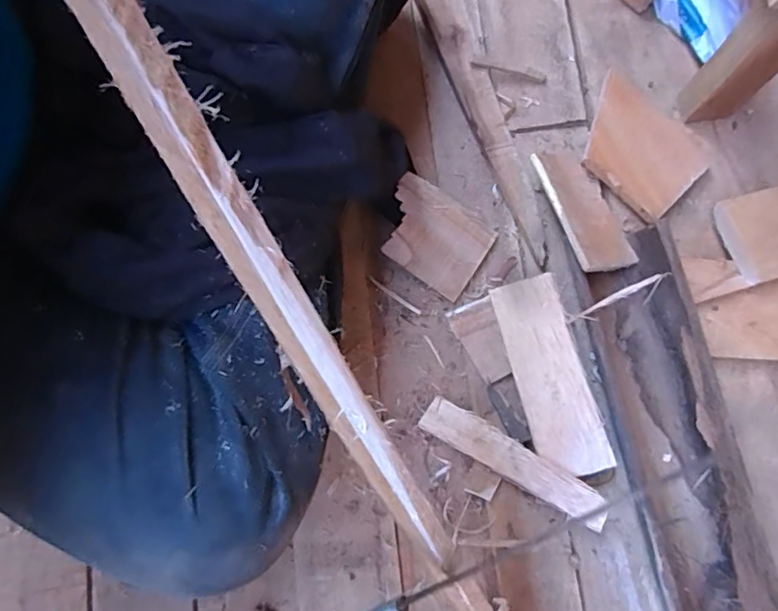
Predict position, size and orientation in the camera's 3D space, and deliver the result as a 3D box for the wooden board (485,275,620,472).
[{"bbox_3d":[0.143,0.063,0.502,0.061,0.007,0.175,-20,83,19],"label":"wooden board"}]

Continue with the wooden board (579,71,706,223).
[{"bbox_3d":[0.246,-0.158,0.557,0.101,0.024,0.128,-44,83,-7],"label":"wooden board"}]

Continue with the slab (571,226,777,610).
[{"bbox_3d":[0.248,0.144,0.487,0.090,0.057,0.420,-12,80,-2],"label":"slab"}]

